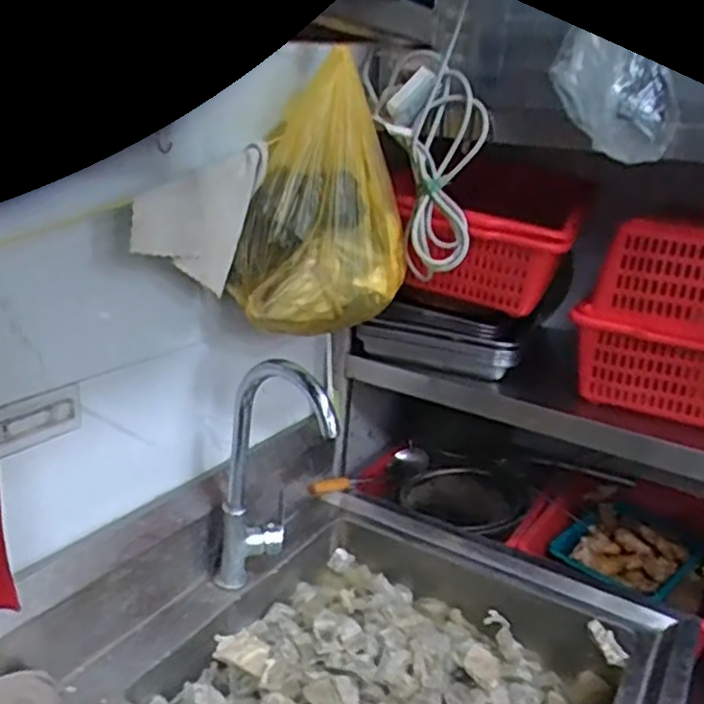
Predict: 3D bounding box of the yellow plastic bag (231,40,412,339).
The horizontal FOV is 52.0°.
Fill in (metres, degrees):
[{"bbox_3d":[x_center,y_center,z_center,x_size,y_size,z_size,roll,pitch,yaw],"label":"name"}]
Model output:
[{"bbox_3d":[-0.033,-0.207,1.012,0.181,0.324,0.239,11,19,17],"label":"yellow plastic bag"}]

